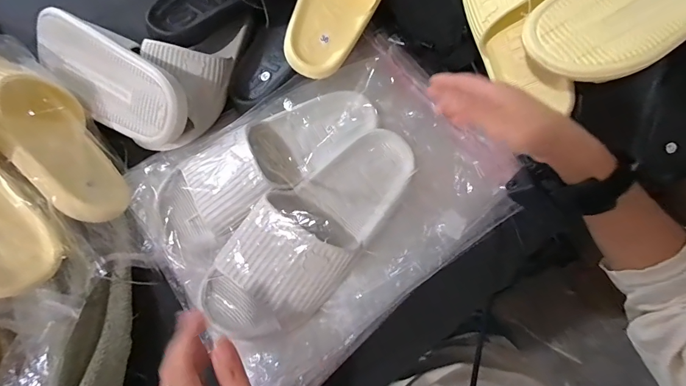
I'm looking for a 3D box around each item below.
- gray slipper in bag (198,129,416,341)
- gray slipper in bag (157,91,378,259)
[{"bbox_3d":[-0.026,0.037,0.376,0.100,0.077,0.272,42,76,14],"label":"gray slipper in bag"},{"bbox_3d":[-0.082,-0.042,0.402,0.270,0.070,0.088,-35,74,-11],"label":"gray slipper in bag"}]

